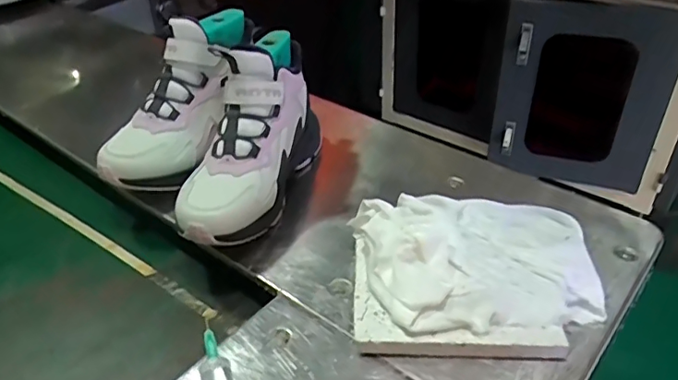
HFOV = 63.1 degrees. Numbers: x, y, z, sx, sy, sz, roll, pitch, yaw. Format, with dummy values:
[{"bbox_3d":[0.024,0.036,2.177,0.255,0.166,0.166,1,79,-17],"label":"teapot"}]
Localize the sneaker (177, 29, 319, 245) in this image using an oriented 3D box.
[{"bbox_3d":[-0.090,-0.052,0.553,0.076,0.156,0.226,9,38,16],"label":"sneaker"}]

